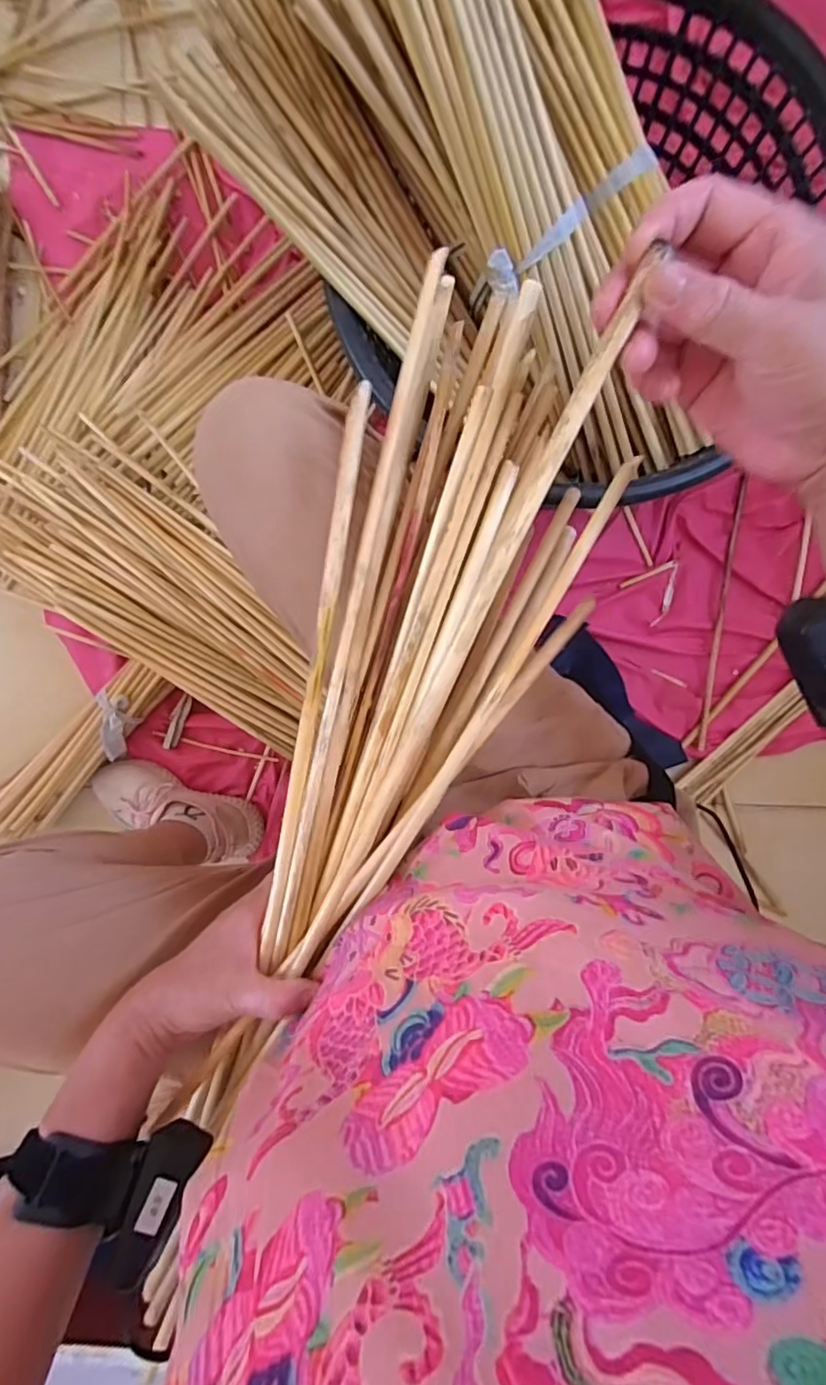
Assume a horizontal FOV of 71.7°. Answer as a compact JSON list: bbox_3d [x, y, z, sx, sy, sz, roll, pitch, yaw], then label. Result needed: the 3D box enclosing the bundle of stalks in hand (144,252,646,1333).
[{"bbox_3d":[-0.017,0.029,0.343,0.135,0.069,0.494,22,98,2],"label":"bundle of stalks in hand"}]

